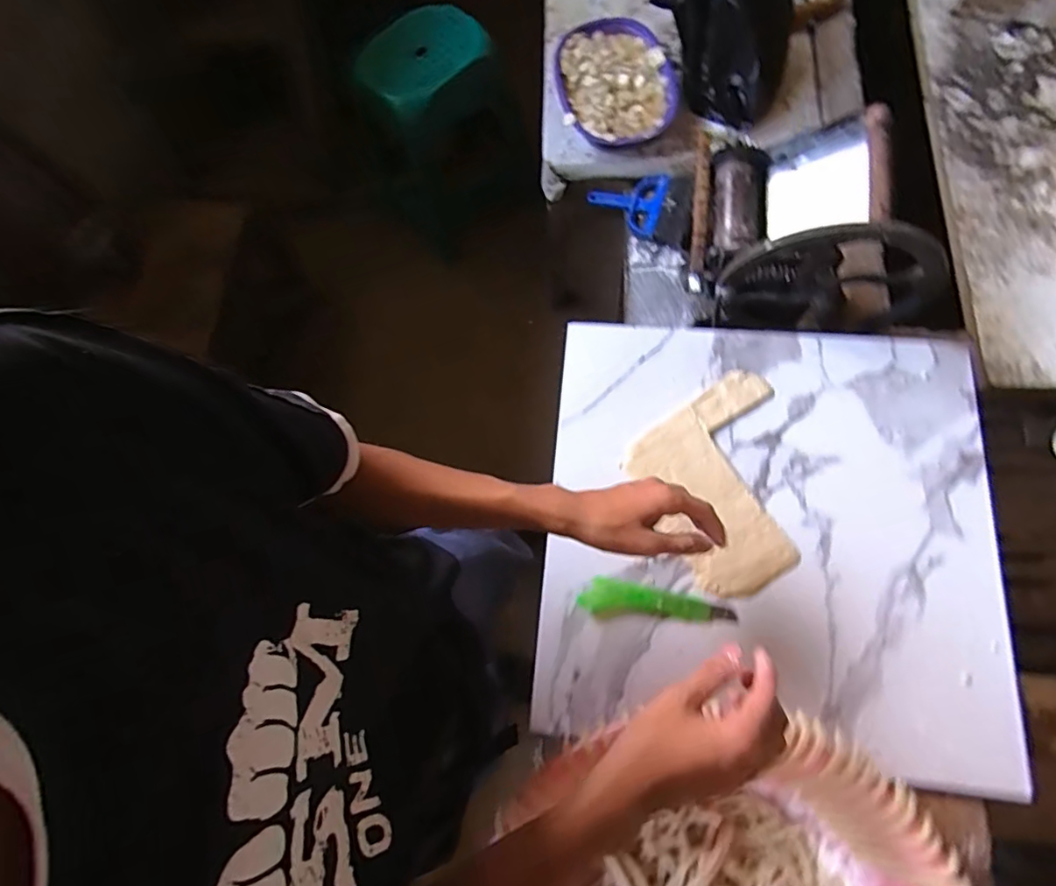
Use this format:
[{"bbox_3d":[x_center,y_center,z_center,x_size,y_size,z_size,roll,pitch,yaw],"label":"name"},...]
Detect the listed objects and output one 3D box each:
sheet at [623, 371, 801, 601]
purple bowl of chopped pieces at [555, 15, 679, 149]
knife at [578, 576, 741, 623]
[{"bbox_3d":[0.248,0.046,0.656,0.206,0.010,0.219,-31,73,-8],"label":"sheet"},{"bbox_3d":[0.174,-0.731,1.116,0.225,0.071,0.312,-3,76,-2],"label":"purple bowl of chopped pieces"},{"bbox_3d":[0.144,0.180,0.624,0.168,0.017,0.039,6,76,0],"label":"knife"}]

